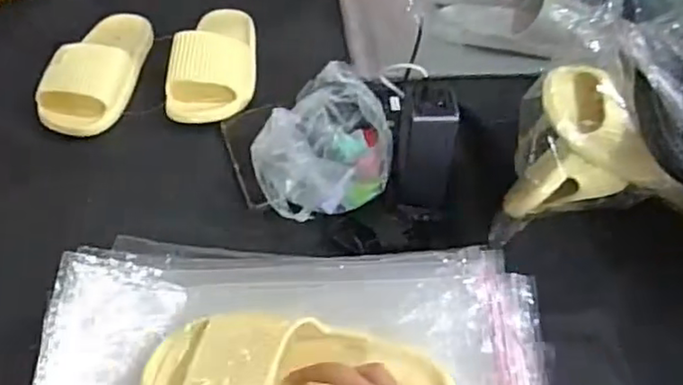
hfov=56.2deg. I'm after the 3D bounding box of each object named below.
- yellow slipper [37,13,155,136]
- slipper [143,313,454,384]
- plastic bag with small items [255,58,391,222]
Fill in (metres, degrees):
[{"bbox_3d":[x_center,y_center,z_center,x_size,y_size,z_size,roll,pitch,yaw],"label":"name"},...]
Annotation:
[{"bbox_3d":[-0.311,-0.165,0.813,0.102,0.058,0.214,2,45,-1],"label":"yellow slipper"},{"bbox_3d":[-0.032,0.138,0.489,0.236,0.055,0.093,3,45,-4],"label":"slipper"},{"bbox_3d":[-0.025,-0.056,0.678,0.145,0.088,0.144,-15,48,-17],"label":"plastic bag with small items"}]

